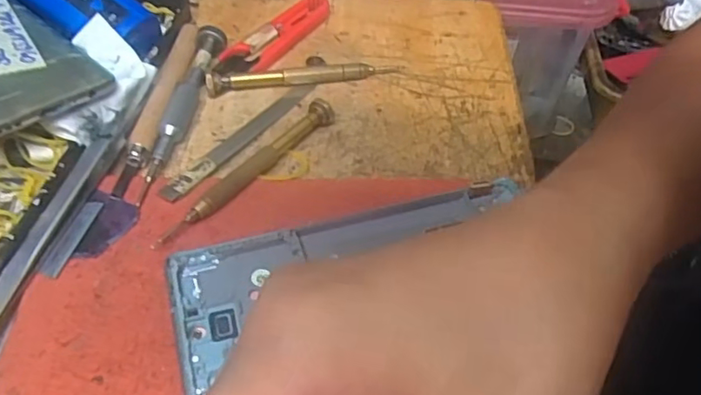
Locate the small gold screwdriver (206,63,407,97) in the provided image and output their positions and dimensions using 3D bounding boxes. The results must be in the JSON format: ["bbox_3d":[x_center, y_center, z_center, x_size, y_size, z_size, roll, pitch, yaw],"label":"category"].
[{"bbox_3d":[-0.024,-0.069,0.325,0.108,0.011,0.011,-8,51,-13],"label":"small gold screwdriver"}]

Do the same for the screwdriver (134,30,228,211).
[{"bbox_3d":[-0.084,-0.046,0.294,0.015,0.014,0.117,7,49,0],"label":"screwdriver"}]

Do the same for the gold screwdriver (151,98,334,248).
[{"bbox_3d":[-0.046,-0.013,0.272,0.009,0.010,0.110,32,54,20],"label":"gold screwdriver"}]

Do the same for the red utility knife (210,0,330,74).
[{"bbox_3d":[-0.045,-0.096,0.344,0.025,0.012,0.083,27,52,17],"label":"red utility knife"}]

